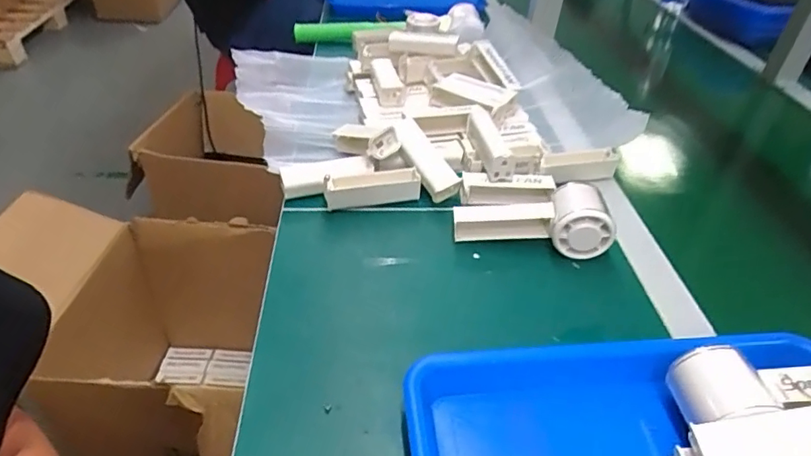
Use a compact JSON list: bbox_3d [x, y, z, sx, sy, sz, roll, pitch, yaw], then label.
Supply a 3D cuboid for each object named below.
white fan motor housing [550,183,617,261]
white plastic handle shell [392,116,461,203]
[{"bbox_3d":[0.175,-0.009,0.523,0.059,0.052,0.059,9,39,8],"label":"white fan motor housing"},{"bbox_3d":[0.023,-0.082,0.614,0.044,0.027,0.115,-17,60,-24],"label":"white plastic handle shell"}]

